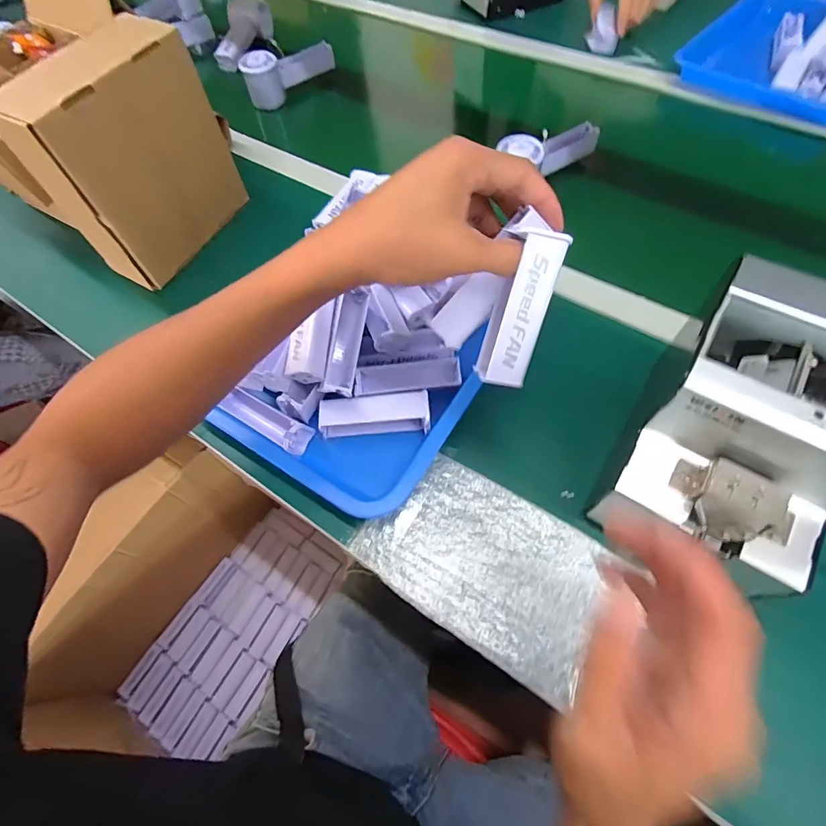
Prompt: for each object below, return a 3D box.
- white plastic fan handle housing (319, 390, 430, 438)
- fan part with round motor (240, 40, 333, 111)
[{"bbox_3d":[-0.034,0.002,0.410,0.098,0.025,0.035,0,62,4],"label":"white plastic fan handle housing"},{"bbox_3d":[-0.199,-0.556,0.707,0.157,0.062,0.047,-41,67,-17],"label":"fan part with round motor"}]

